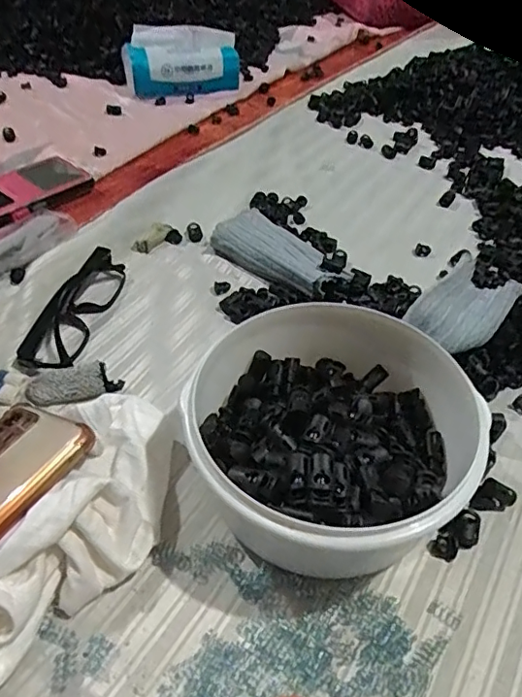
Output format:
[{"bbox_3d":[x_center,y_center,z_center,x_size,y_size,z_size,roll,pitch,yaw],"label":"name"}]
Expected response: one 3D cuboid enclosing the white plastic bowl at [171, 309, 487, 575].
[{"bbox_3d":[0.037,0.056,0.321,0.146,0.080,0.150,1,45,-1],"label":"white plastic bowl"}]

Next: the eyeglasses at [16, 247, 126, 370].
[{"bbox_3d":[-0.147,-0.039,0.441,0.033,0.026,0.135,10,45,8],"label":"eyeglasses"}]

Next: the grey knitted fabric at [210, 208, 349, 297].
[{"bbox_3d":[0.016,-0.086,0.499,0.128,0.030,0.057,32,52,27],"label":"grey knitted fabric"}]

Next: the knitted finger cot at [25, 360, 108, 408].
[{"bbox_3d":[-0.139,0.026,0.389,0.053,0.006,0.029,-12,63,-1],"label":"knitted finger cot"}]

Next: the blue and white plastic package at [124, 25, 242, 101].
[{"bbox_3d":[-0.119,-0.427,0.816,0.169,0.098,0.059,-7,14,-12],"label":"blue and white plastic package"}]

